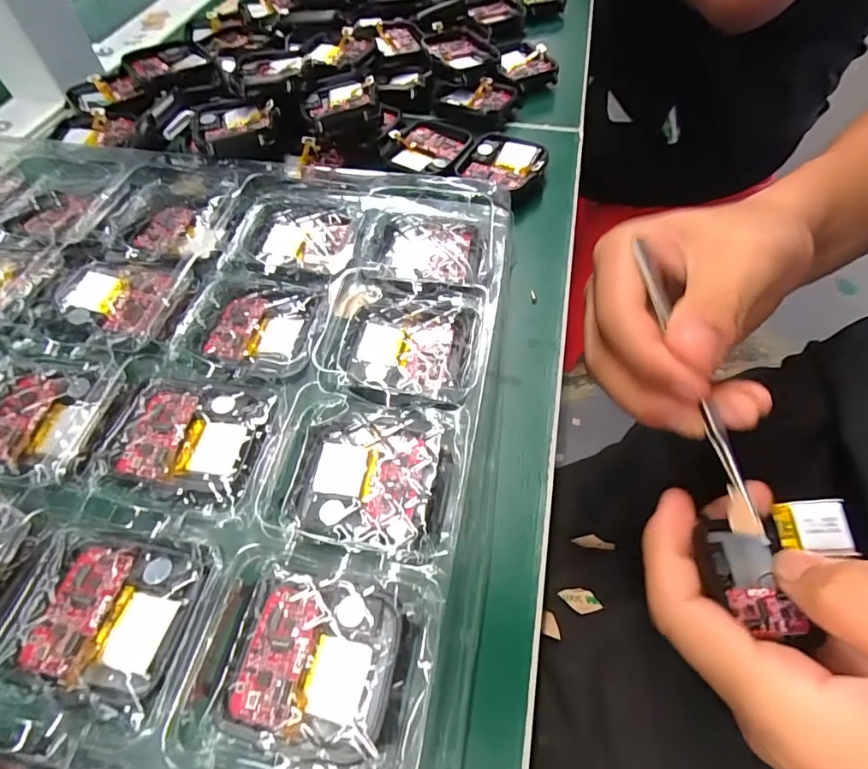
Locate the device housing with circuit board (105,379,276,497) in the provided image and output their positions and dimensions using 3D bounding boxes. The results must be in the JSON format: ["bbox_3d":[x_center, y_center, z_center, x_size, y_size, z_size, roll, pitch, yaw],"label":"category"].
[{"bbox_3d":[-0.075,0.014,0.152,0.046,0.009,0.038,6,56,6],"label":"device housing with circuit board"}]

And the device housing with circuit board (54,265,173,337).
[{"bbox_3d":[-0.124,-0.034,0.187,0.040,0.005,0.030,6,56,7],"label":"device housing with circuit board"}]

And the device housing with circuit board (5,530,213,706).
[{"bbox_3d":[-0.085,0.059,0.128,0.040,0.005,0.037,5,56,6],"label":"device housing with circuit board"}]

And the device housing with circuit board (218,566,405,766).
[{"bbox_3d":[-0.030,0.067,0.119,0.039,0.007,0.036,6,56,6],"label":"device housing with circuit board"}]

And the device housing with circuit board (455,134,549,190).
[{"bbox_3d":[0.034,-0.108,0.237,0.038,0.011,0.033,18,58,14],"label":"device housing with circuit board"}]

